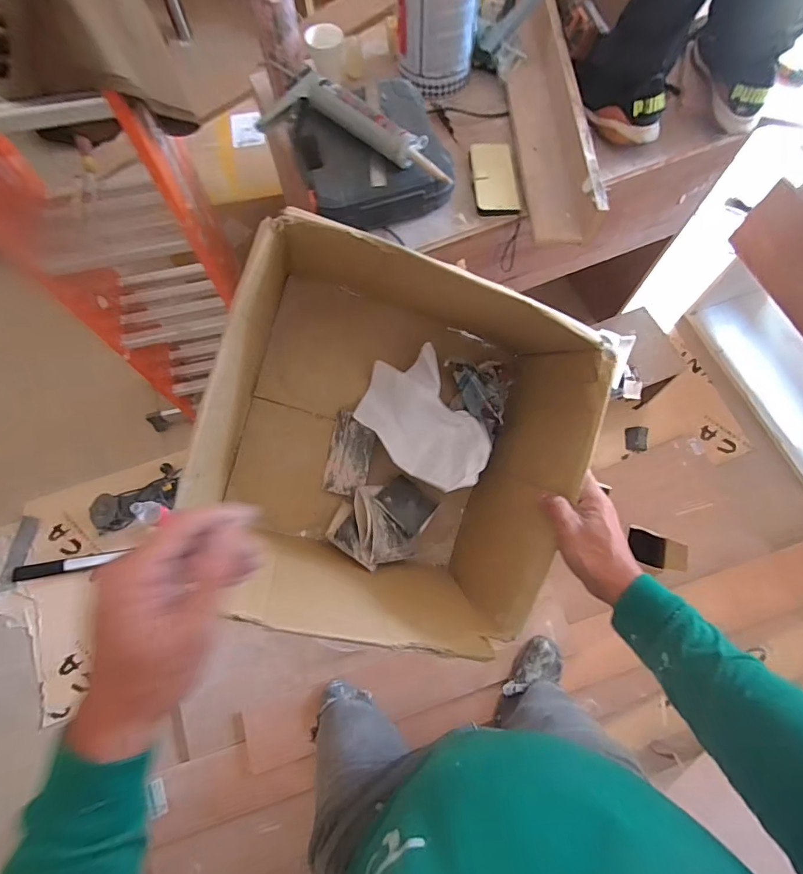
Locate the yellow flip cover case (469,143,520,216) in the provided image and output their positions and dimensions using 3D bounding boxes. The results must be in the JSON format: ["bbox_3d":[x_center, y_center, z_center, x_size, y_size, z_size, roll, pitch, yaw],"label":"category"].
[{"bbox_3d":[0.177,-0.504,0.901,0.081,0.019,0.169,-2,70,-1],"label":"yellow flip cover case"}]

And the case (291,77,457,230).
[{"bbox_3d":[-0.057,-0.520,0.850,0.257,0.084,0.265,-16,71,-6],"label":"case"}]

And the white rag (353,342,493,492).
[{"bbox_3d":[0.031,-0.016,0.584,0.118,0.046,0.184,-33,73,-12],"label":"white rag"}]

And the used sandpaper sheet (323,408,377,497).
[{"bbox_3d":[-0.069,0.024,0.628,0.056,0.006,0.109,11,95,2],"label":"used sandpaper sheet"}]

